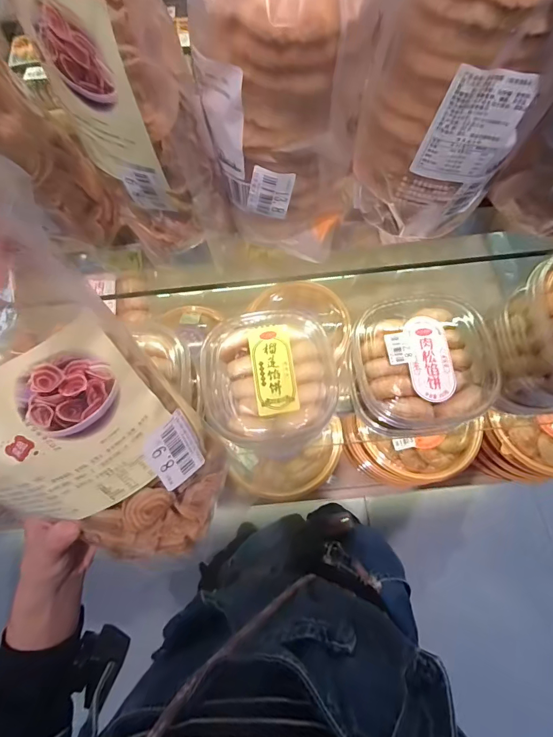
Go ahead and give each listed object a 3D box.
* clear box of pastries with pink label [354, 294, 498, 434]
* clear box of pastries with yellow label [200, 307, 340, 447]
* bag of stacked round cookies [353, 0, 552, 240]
[{"bbox_3d":[0.181,-0.007,0.498,0.171,0.067,0.167,0,70,3],"label":"clear box of pastries with pink label"},{"bbox_3d":[-0.012,0.019,0.509,0.178,0.085,0.166,0,70,3],"label":"clear box of pastries with yellow label"},{"bbox_3d":[0.109,-0.184,0.235,0.111,0.218,0.084,37,76,14],"label":"bag of stacked round cookies"}]

